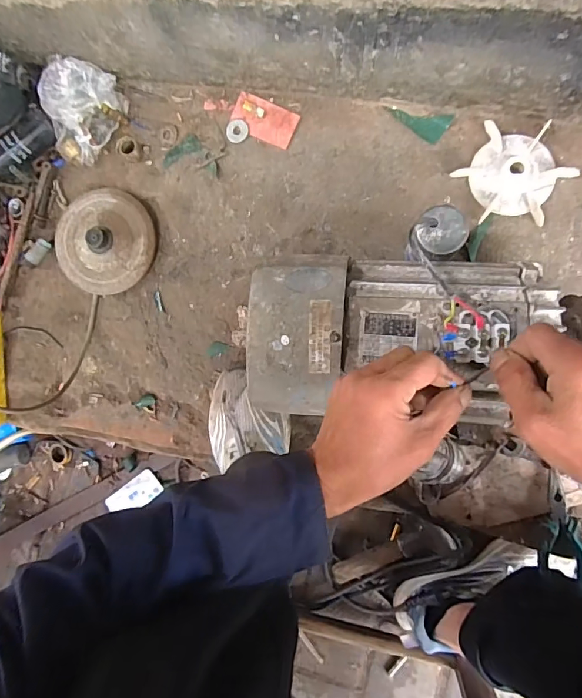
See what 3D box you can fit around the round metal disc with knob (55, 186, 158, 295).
[{"bbox_3d":[-0.261,-0.153,0.618,0.144,0.036,0.144,0,90,9],"label":"round metal disc with knob"}]

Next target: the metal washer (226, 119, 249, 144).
[{"bbox_3d":[-0.074,-0.298,0.604,0.031,0.004,0.032,0,90,9],"label":"metal washer"}]

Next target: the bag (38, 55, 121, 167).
[{"bbox_3d":[-0.289,-0.325,0.601,0.071,0.079,0.124,38,96,7],"label":"bag"}]

